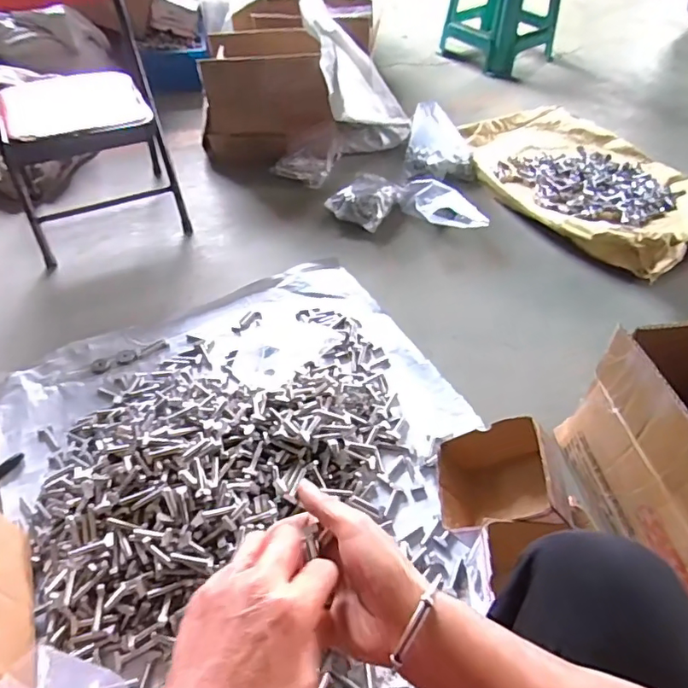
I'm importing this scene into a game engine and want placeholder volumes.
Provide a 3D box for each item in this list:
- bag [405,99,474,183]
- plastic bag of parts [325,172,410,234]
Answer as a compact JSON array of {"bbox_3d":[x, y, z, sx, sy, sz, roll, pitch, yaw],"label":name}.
[{"bbox_3d":[0.248,-0.516,1.289,0.170,0.145,0.174,6,42,11],"label":"bag"},{"bbox_3d":[0.055,-0.345,1.237,0.129,0.067,0.163,22,47,27],"label":"plastic bag of parts"}]

